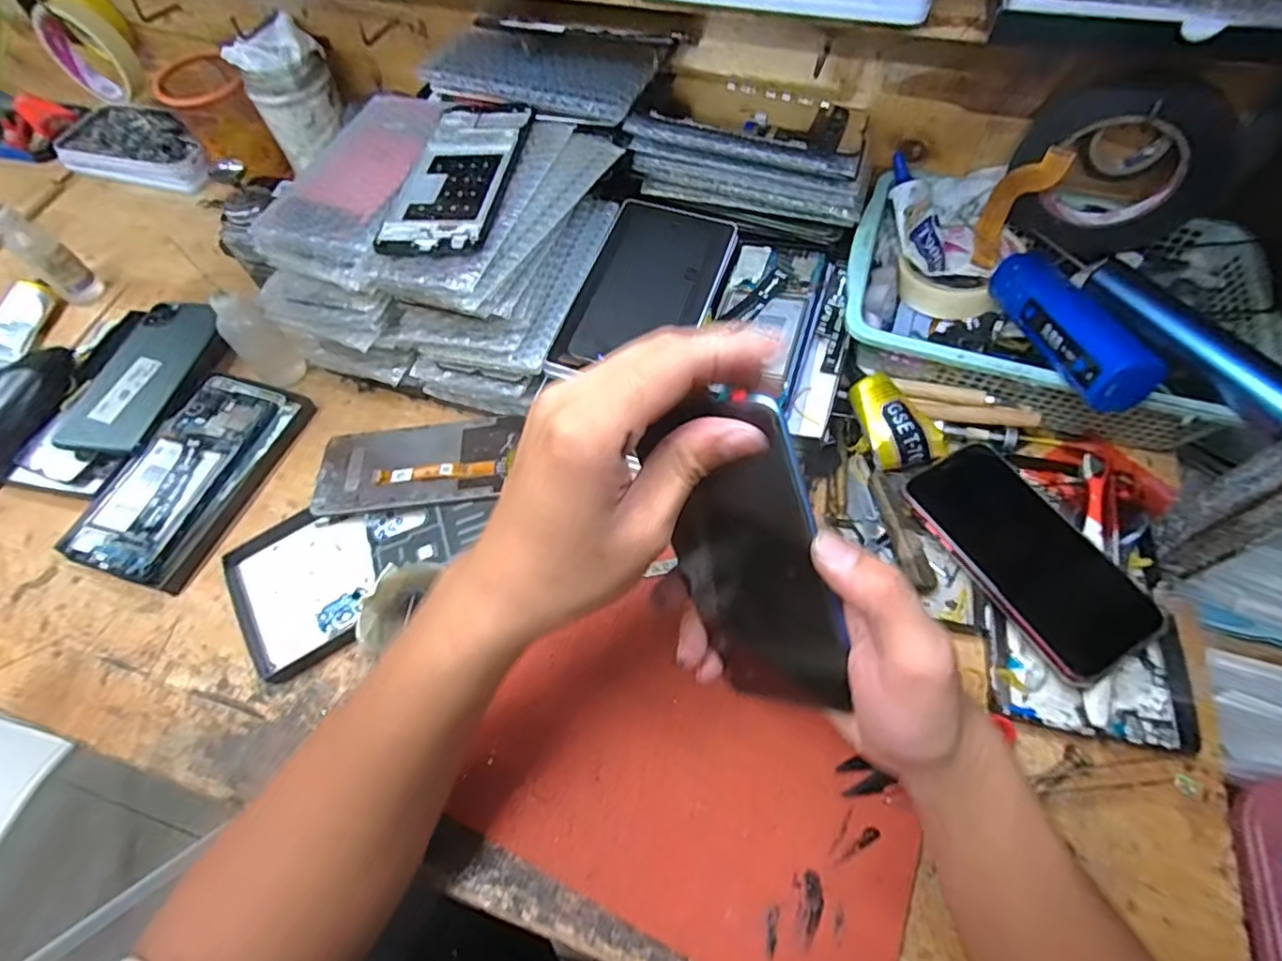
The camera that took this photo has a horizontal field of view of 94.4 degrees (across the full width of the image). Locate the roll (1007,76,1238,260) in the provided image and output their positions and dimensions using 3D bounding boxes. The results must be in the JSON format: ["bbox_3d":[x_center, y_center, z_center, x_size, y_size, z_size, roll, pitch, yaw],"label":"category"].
[{"bbox_3d":[0.336,-0.219,0.420,0.127,0.112,0.026,23,64,15],"label":"roll"}]

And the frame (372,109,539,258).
[{"bbox_3d":[-0.122,-0.206,0.400,0.074,0.008,0.150,7,61,6],"label":"frame"}]

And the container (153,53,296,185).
[{"bbox_3d":[-0.427,-0.365,0.612,0.075,0.092,0.076,-36,65,-17],"label":"container"}]

